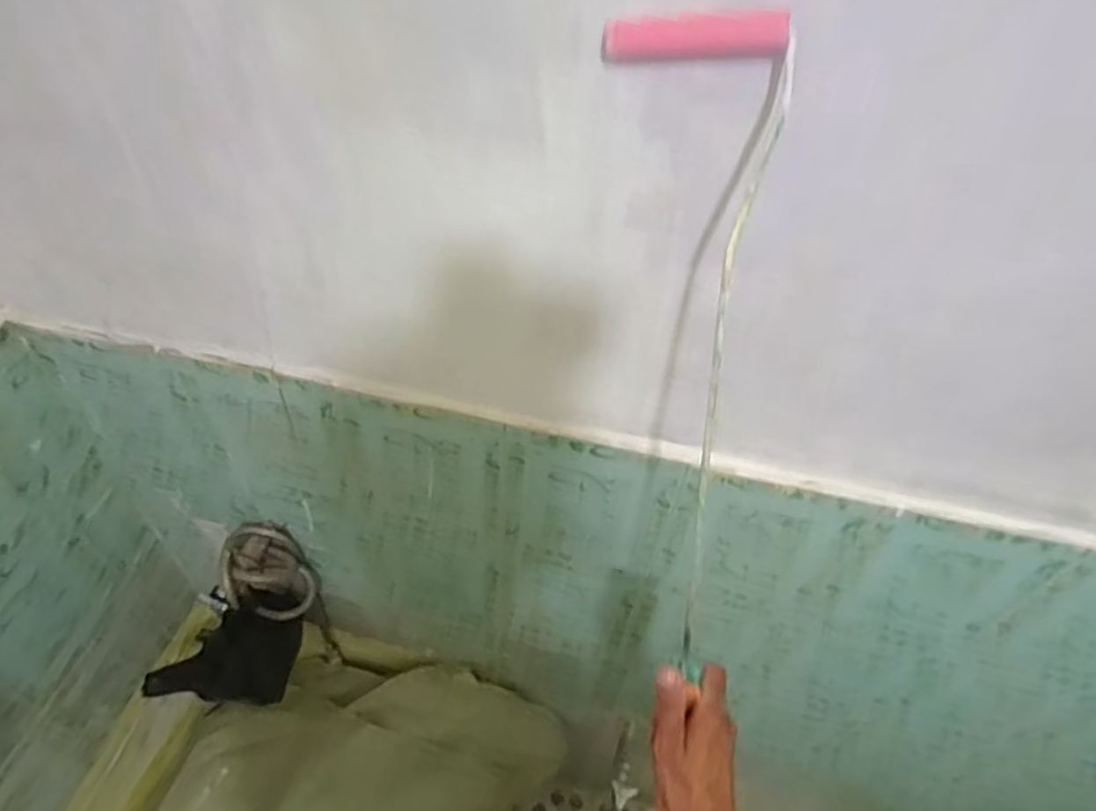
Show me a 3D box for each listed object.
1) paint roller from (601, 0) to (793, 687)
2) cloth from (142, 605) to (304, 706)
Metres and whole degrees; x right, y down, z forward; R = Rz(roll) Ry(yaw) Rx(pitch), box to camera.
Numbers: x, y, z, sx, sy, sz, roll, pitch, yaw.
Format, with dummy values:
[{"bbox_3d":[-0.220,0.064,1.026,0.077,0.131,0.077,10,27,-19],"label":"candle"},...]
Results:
[{"bbox_3d":[0.078,-0.015,0.447,0.109,0.467,0.039,4,15,-1],"label":"paint roller"},{"bbox_3d":[-0.499,0.405,1.027,0.039,0.224,0.160,12,75,37],"label":"cloth"}]

